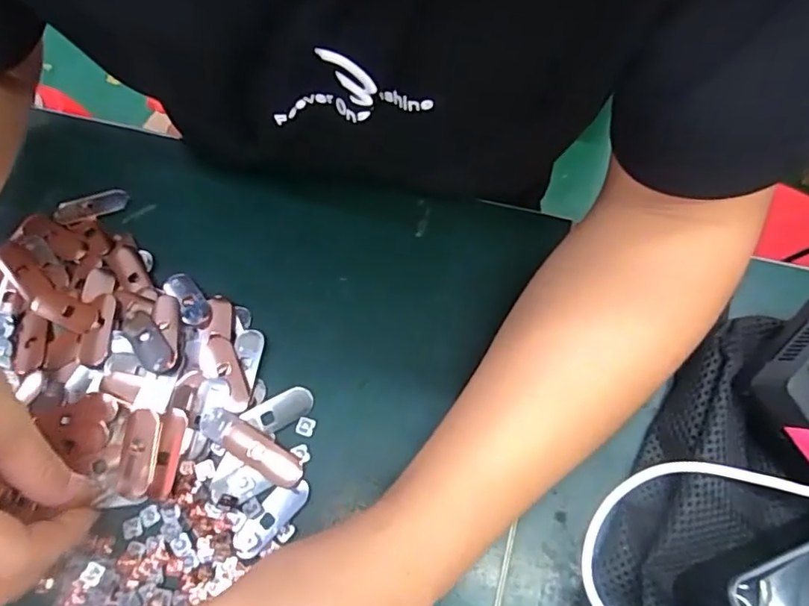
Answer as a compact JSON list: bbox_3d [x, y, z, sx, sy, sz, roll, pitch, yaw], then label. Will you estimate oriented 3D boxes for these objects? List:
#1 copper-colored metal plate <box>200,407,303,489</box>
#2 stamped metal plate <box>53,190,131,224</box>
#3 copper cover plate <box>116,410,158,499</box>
[{"bbox_3d":[-0.090,0.084,0.315,0.067,0.006,0.018,29,71,15],"label":"copper-colored metal plate"},{"bbox_3d":[-0.230,-0.071,0.395,0.051,0.004,0.019,-18,72,-14],"label":"stamped metal plate"},{"bbox_3d":[-0.155,0.088,0.317,0.020,0.008,0.049,2,66,4],"label":"copper cover plate"}]

